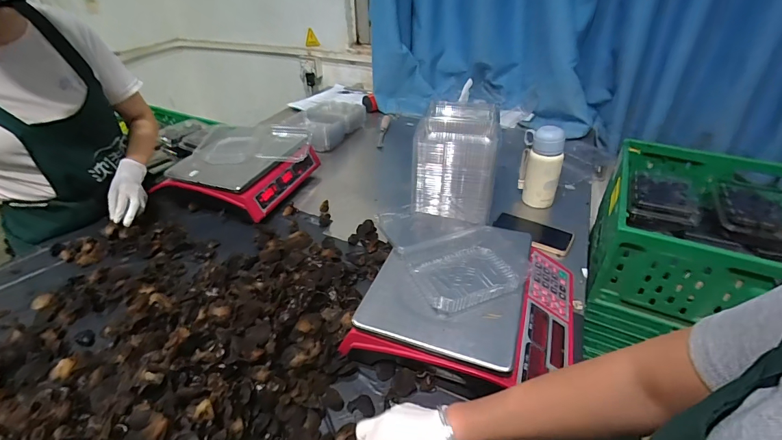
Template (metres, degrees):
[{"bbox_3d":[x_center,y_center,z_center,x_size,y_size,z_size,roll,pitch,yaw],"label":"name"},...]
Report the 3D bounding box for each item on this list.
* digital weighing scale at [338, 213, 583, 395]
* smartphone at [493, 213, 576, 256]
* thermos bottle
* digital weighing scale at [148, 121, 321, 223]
[{"bbox_3d":[0.139,0.123,0.616,0.314,0.096,0.302,13,38,19],"label":"digital weighing scale"},{"bbox_3d":[0.308,0.026,0.845,0.161,0.011,0.090,22,41,28],"label":"smartphone"},{"bbox_3d":[0.349,-0.125,0.903,0.088,0.182,0.064,9,37,14],"label":"thermos bottle"},{"bbox_3d":[-0.358,-0.132,0.991,0.286,0.123,0.295,10,37,15],"label":"digital weighing scale"}]

